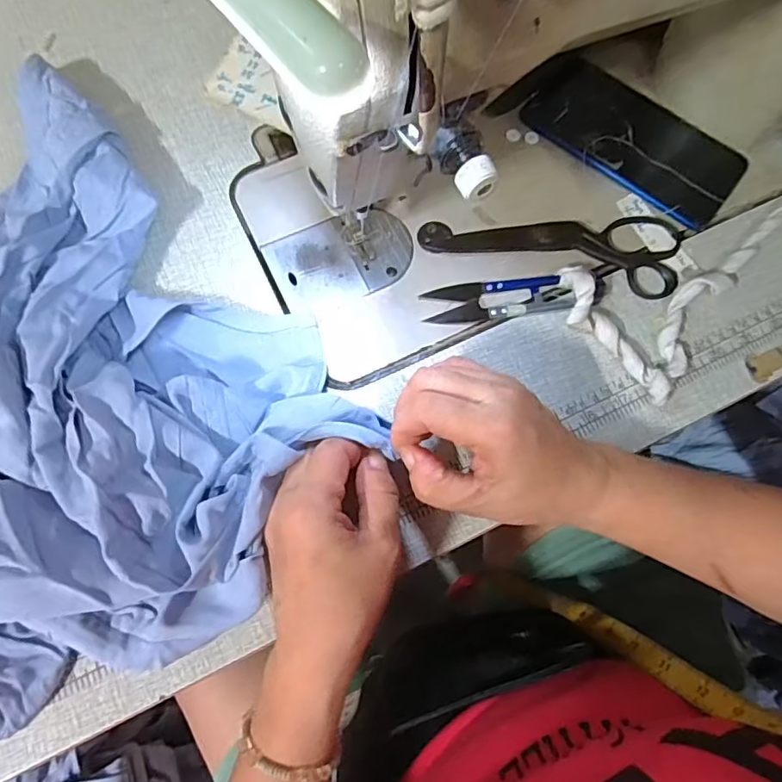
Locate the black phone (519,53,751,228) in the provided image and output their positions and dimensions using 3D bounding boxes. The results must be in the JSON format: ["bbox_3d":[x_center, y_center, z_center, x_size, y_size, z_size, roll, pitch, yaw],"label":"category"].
[{"bbox_3d":[0.180,-0.186,0.418,0.153,0.010,0.078,38,76,9],"label":"black phone"}]

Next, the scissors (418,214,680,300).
[{"bbox_3d":[0.111,-0.109,0.396,0.174,0.007,0.061,13,74,2],"label":"scissors"}]

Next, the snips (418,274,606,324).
[{"bbox_3d":[0.083,-0.063,0.379,0.119,0.014,0.026,-6,74,-4],"label":"snips"}]

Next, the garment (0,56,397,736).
[{"bbox_3d":[-0.223,0.002,0.325,0.321,0.058,0.349,-35,78,-11],"label":"garment"}]

